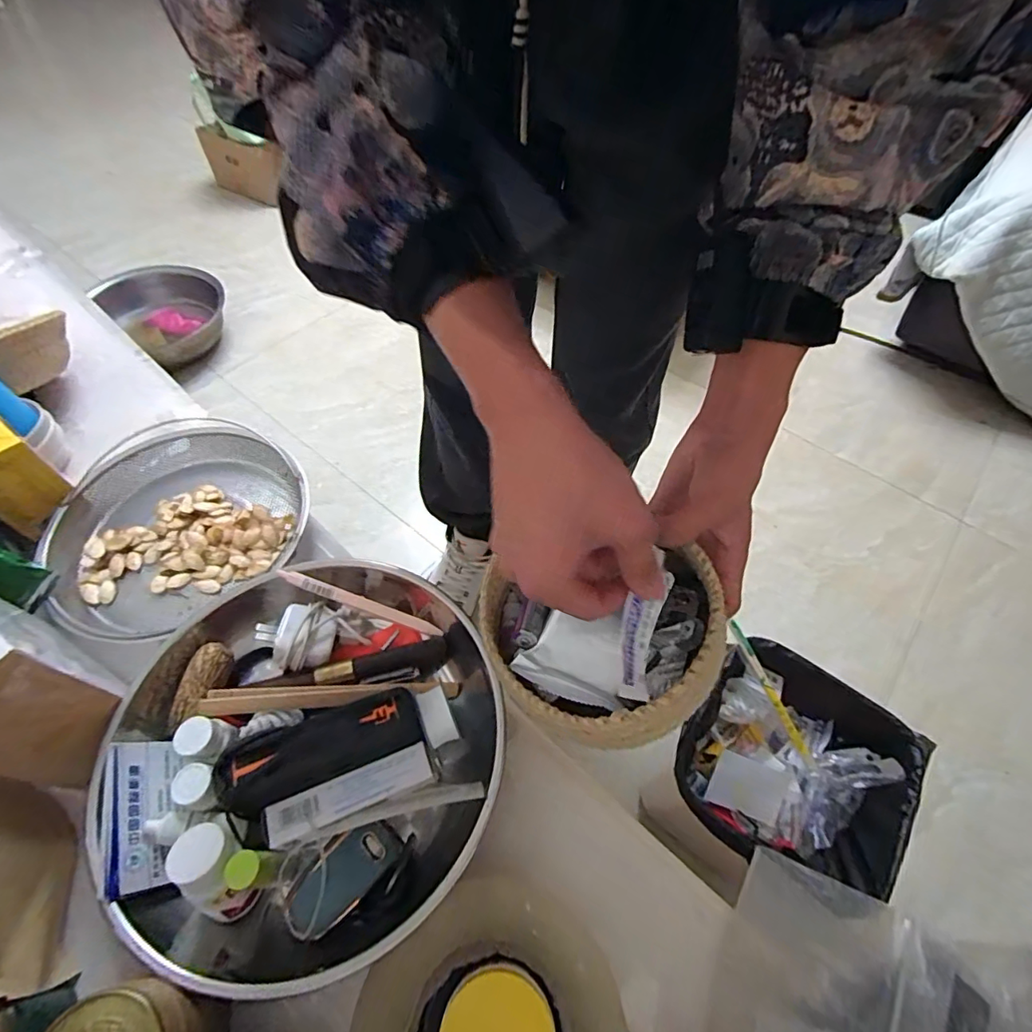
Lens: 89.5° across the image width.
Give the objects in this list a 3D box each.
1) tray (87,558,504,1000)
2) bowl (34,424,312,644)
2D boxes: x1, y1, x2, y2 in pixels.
[{"bbox_3d":[-0.141,0.150,0.362,0.245,0.067,0.266,2,57,-2],"label":"tray"},{"bbox_3d":[-0.306,-0.005,0.478,0.206,0.040,0.205,2,57,-2],"label":"bowl"}]

